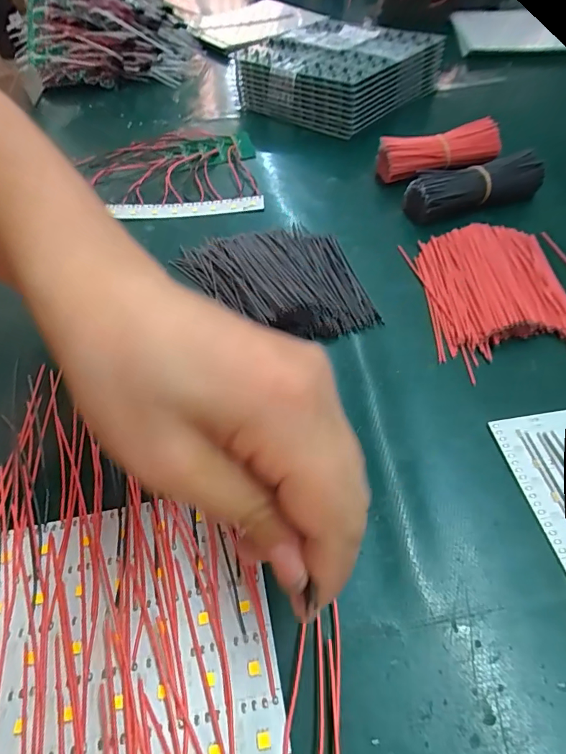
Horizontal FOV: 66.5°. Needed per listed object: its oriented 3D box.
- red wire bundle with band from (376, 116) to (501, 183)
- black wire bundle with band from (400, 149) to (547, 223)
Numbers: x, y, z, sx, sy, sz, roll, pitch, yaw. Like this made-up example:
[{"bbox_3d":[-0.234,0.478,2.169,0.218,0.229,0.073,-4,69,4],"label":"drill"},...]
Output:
[{"bbox_3d":[0.155,-0.220,0.421,0.115,0.033,0.034,-9,51,-3],"label":"red wire bundle with band"},{"bbox_3d":[0.170,-0.171,0.383,0.118,0.032,0.040,-16,52,-8],"label":"black wire bundle with band"}]

